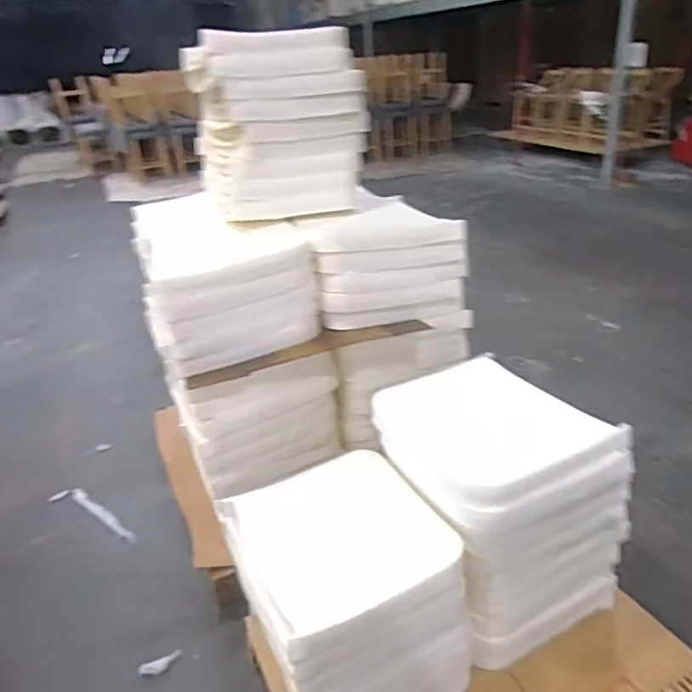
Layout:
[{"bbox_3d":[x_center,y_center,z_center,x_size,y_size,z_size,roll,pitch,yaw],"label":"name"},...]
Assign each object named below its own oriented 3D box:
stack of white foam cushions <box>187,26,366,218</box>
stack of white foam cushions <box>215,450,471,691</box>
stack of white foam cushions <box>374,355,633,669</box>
[{"bbox_3d":[-0.218,-0.698,1.834,0.450,0.508,0.398,-13,28,-18],"label":"stack of white foam cushions"},{"bbox_3d":[-0.004,0.583,1.397,0.427,0.395,0.474,-16,29,-24],"label":"stack of white foam cushions"},{"bbox_3d":[0.384,0.386,1.502,0.437,0.556,0.479,-16,29,-24],"label":"stack of white foam cushions"}]

